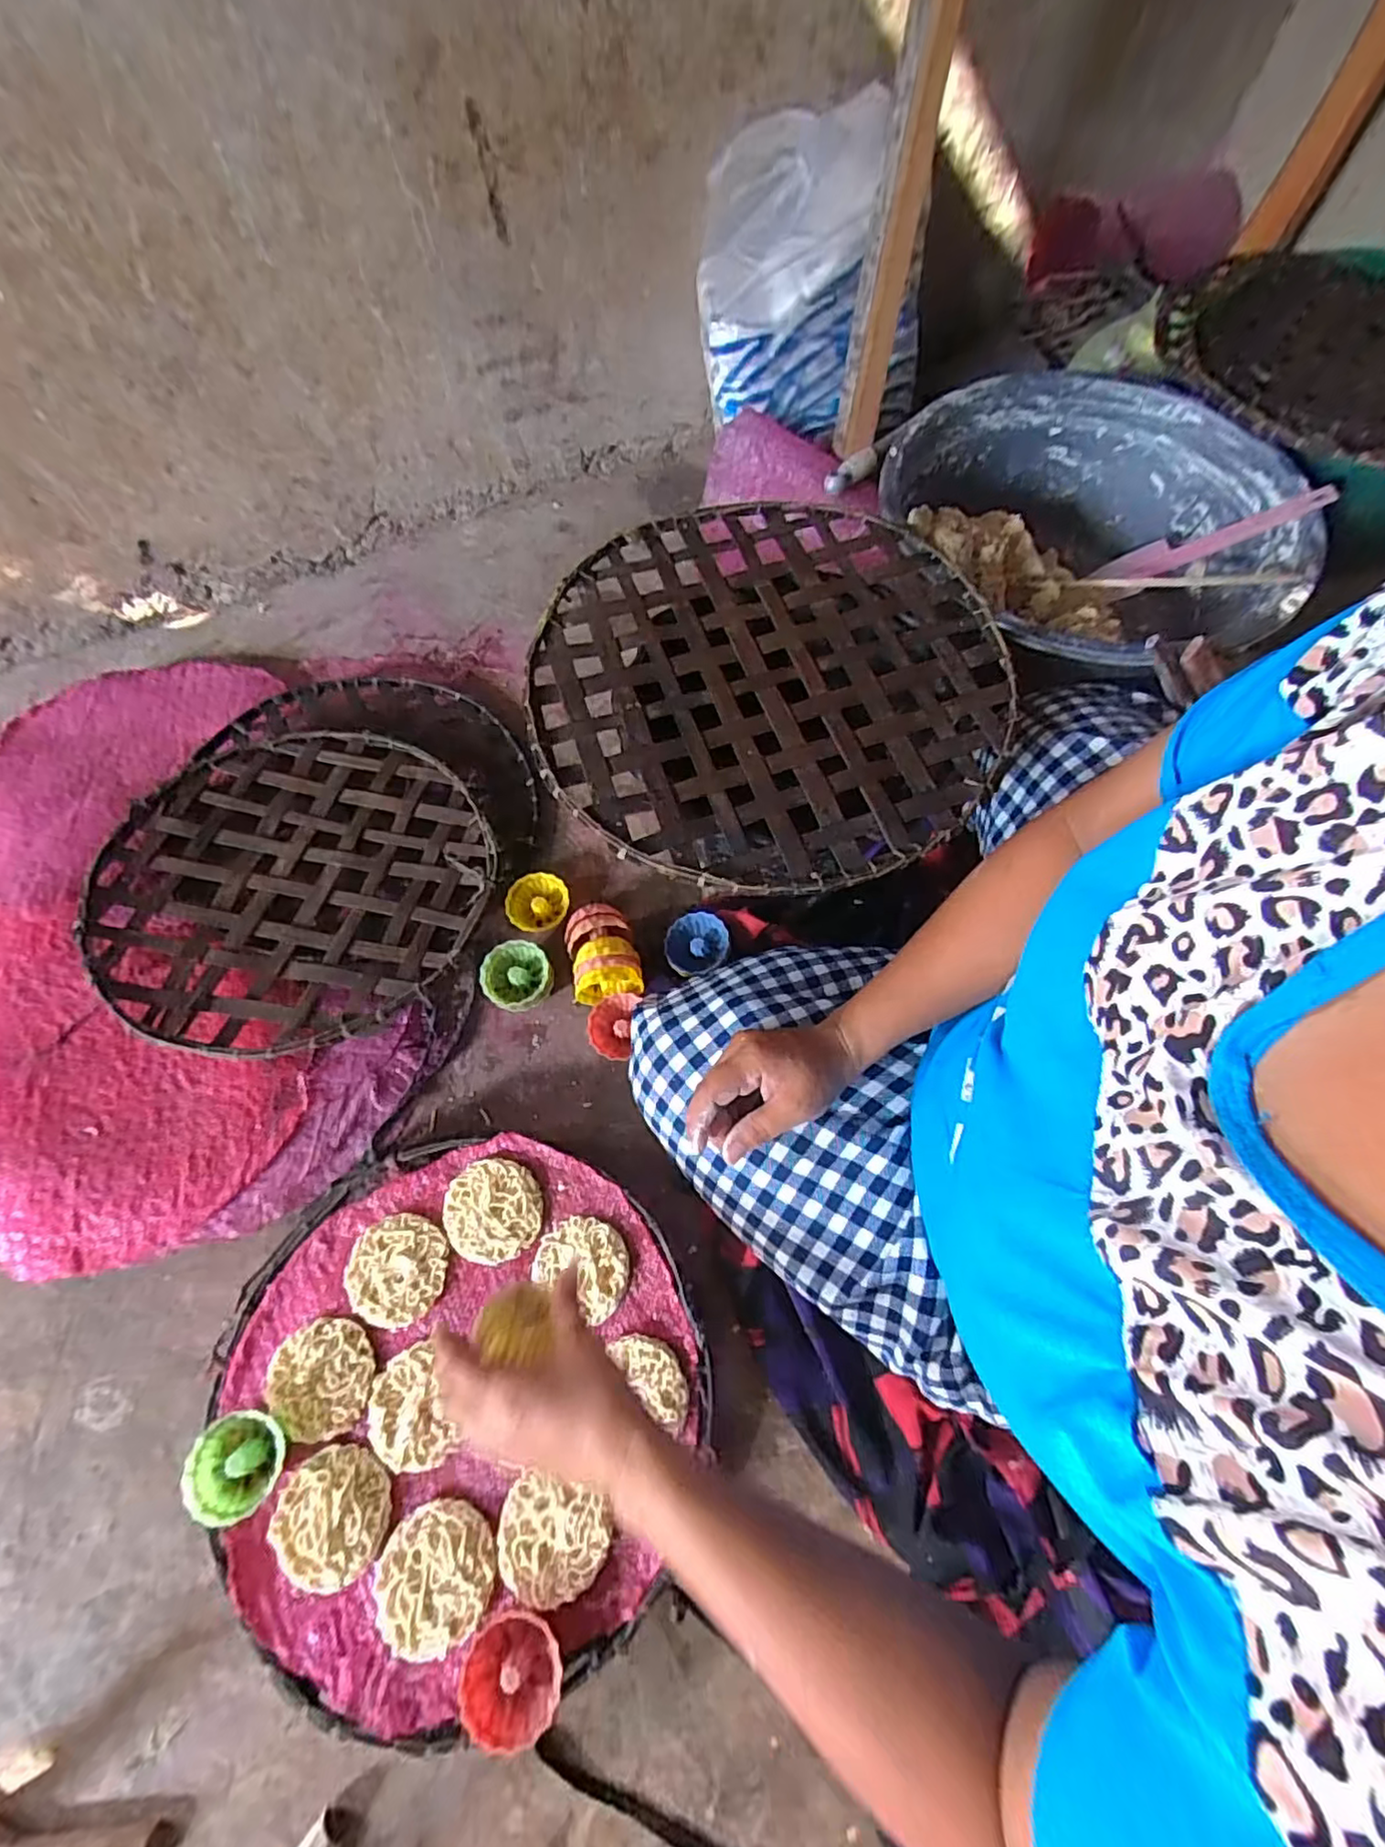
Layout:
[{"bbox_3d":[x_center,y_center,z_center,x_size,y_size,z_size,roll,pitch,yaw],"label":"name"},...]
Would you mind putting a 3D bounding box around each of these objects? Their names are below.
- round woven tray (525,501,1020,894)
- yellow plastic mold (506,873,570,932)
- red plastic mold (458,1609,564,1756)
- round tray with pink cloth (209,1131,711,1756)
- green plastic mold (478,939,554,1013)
[{"bbox_3d":[0.063,-0.195,0.516,0.362,0.020,0.369,0,66,0],"label":"round woven tray"},{"bbox_3d":[-0.158,-0.021,0.663,0.063,0.026,0.058,0,66,0],"label":"yellow plastic mold"},{"bbox_3d":[-0.115,0.482,0.415,0.061,0.023,0.057,-10,67,-4],"label":"red plastic mold"},{"bbox_3d":[-0.166,0.348,0.497,0.339,0.053,0.342,0,66,0],"label":"round tray with pink cloth"},{"bbox_3d":[-0.164,0.054,0.620,0.061,0.045,0.063,0,66,0],"label":"green plastic mold"}]

